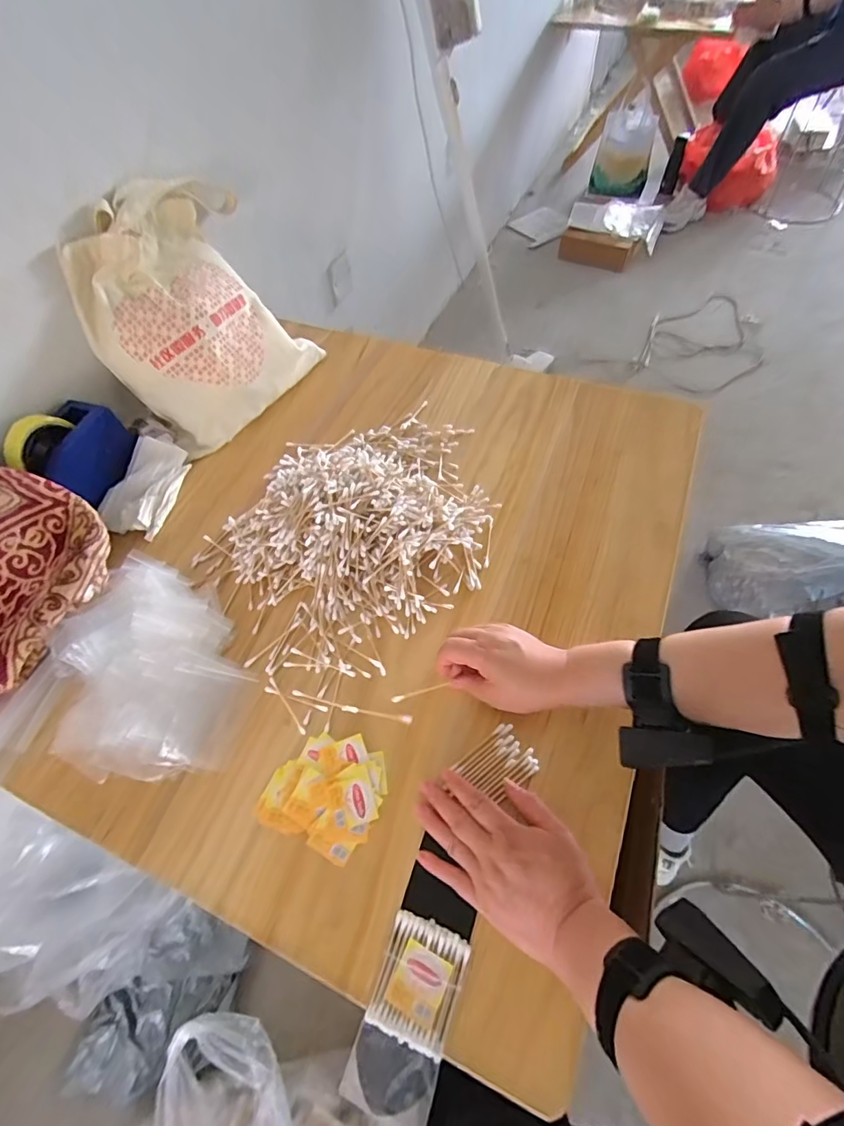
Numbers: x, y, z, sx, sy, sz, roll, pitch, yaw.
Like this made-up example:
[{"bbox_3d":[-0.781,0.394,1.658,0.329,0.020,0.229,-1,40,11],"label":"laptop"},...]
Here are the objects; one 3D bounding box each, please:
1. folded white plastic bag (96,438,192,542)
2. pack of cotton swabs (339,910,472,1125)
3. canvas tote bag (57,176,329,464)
[{"bbox_3d":[-0.367,-0.102,0.664,0.091,0.023,0.139,17,65,8],"label":"folded white plastic bag"},{"bbox_3d":[-0.011,0.345,0.377,0.063,0.012,0.123,17,61,12],"label":"pack of cotton swabs"},{"bbox_3d":[-0.300,-0.358,0.703,0.201,0.229,0.301,29,64,18],"label":"canvas tote bag"}]

